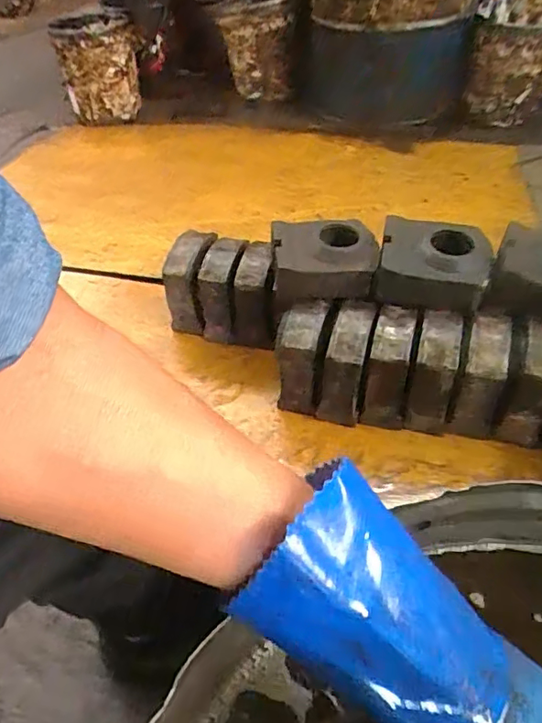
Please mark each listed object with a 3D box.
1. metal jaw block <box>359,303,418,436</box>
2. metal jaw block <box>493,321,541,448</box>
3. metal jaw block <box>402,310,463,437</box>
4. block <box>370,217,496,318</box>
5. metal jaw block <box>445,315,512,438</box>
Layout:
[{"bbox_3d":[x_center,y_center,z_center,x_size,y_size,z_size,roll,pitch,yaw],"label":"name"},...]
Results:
[{"bbox_3d":[0.207,0.012,0.972,0.070,0.179,0.127,8,44,12],"label":"metal jaw block"},{"bbox_3d":[0.438,0.037,0.916,0.072,0.174,0.118,17,46,21],"label":"metal jaw block"},{"bbox_3d":[0.278,0.026,0.950,0.070,0.179,0.108,9,44,13],"label":"metal jaw block"},{"bbox_3d":[0.286,-0.172,0.974,0.188,0.090,0.155,11,45,15],"label":"block"},{"bbox_3d":[0.358,0.027,0.943,0.066,0.178,0.129,12,45,16],"label":"metal jaw block"}]

